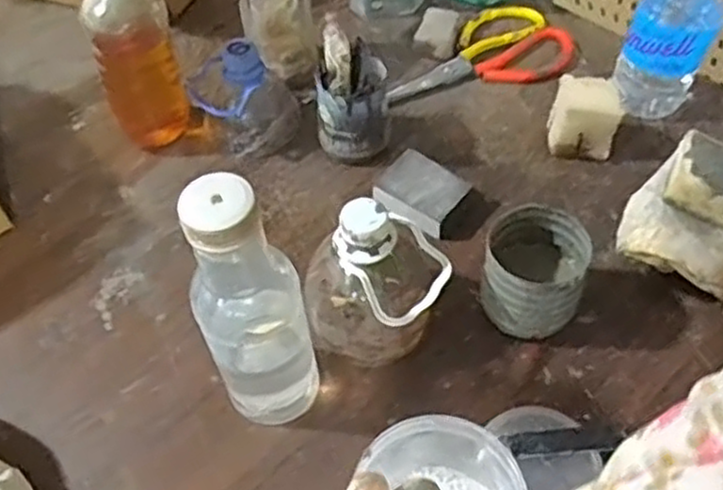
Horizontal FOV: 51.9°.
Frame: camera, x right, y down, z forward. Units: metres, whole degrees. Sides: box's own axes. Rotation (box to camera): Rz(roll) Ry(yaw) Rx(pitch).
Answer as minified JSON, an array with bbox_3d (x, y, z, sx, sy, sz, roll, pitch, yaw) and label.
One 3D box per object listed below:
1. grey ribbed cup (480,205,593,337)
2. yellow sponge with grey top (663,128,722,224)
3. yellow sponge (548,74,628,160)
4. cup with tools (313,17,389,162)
[{"bbox_3d":[0.126,0.022,0.546,0.070,0.079,0.075,-1,54,2],"label":"grey ribbed cup"},{"bbox_3d":[0.255,-0.048,0.529,0.064,0.045,0.044,21,57,18],"label":"yellow sponge with grey top"},{"bbox_3d":[0.194,-0.111,0.649,0.057,0.064,0.044,13,56,12],"label":"yellow sponge"},{"bbox_3d":[-0.008,-0.127,0.649,0.062,0.099,0.071,-3,54,0],"label":"cup with tools"}]

